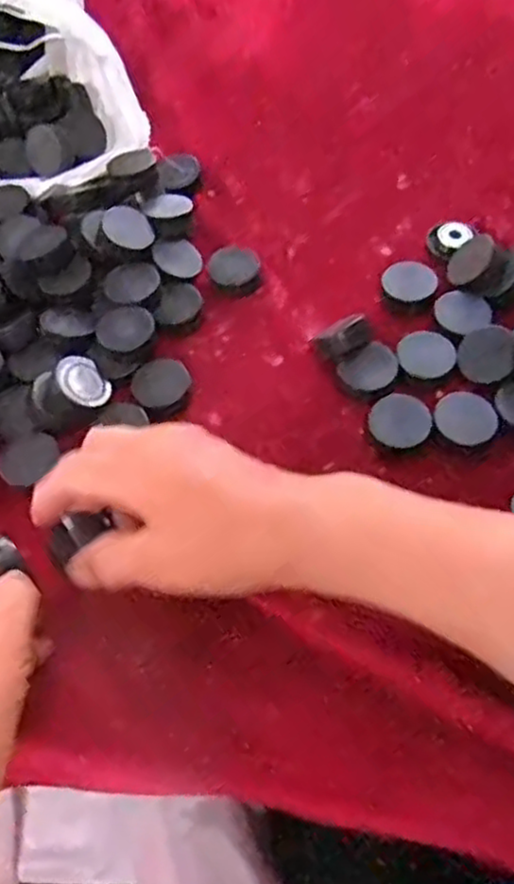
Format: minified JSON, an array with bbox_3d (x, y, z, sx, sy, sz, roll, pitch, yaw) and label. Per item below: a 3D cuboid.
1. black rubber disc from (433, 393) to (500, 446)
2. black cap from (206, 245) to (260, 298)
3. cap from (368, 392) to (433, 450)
[{"bbox_3d":[0.110,-0.013,0.382,0.031,0.004,0.032,-2,58,3],"label":"black rubber disc"},{"bbox_3d":[-0.014,-0.107,0.451,0.032,0.006,0.036,-5,58,1],"label":"black cap"},{"bbox_3d":[0.077,-0.012,0.387,0.031,0.005,0.033,-2,58,3],"label":"cap"}]

